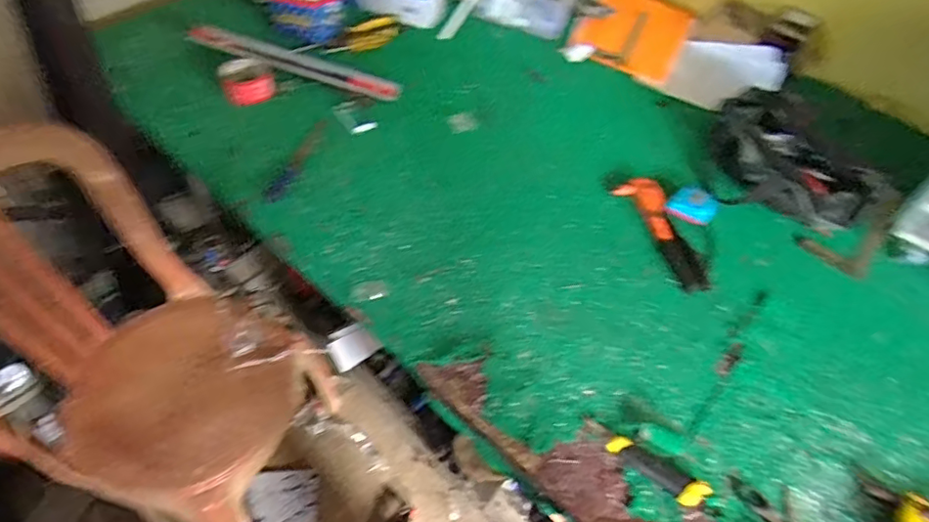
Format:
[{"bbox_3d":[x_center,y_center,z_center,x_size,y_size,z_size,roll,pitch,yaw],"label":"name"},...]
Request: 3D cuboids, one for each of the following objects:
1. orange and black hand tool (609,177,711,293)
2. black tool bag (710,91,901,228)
[{"bbox_3d":[0.347,-0.055,0.975,0.076,0.024,0.237,-13,58,-10],"label":"orange and black hand tool"},{"bbox_3d":[0.614,-0.201,1.054,0.193,0.128,0.342,-30,62,-26],"label":"black tool bag"}]

